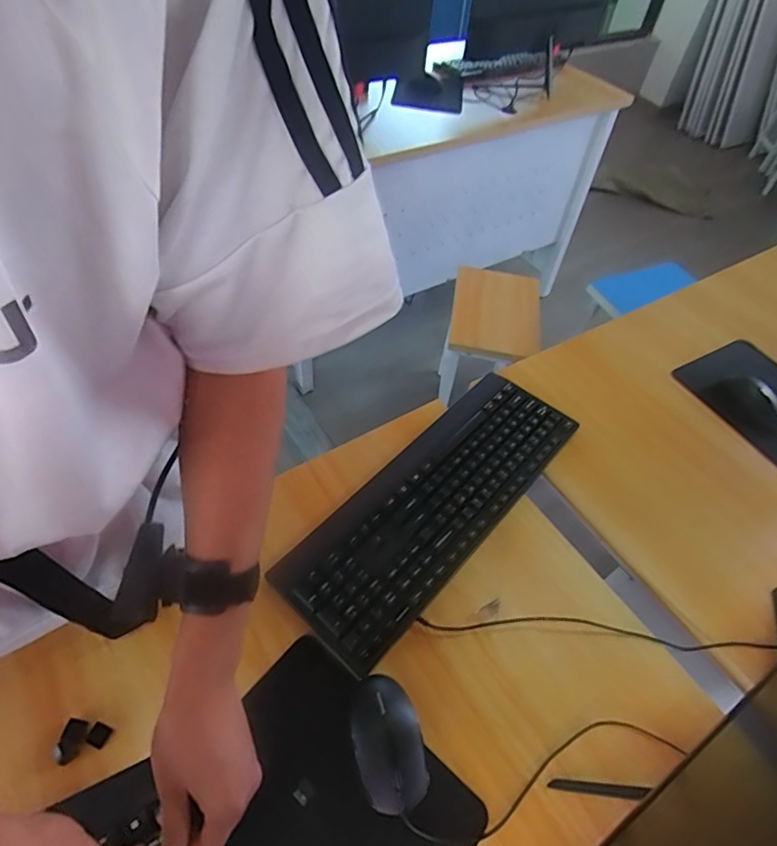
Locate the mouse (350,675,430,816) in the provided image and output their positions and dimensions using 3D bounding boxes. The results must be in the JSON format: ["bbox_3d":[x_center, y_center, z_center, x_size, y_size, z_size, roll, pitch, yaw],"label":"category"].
[{"bbox_3d":[-0.001,0.294,0.482,0.061,0.030,0.106,-11,53,-14],"label":"mouse"}]

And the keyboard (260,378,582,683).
[{"bbox_3d":[0.063,0.089,0.653,0.156,0.031,0.433,35,57,21],"label":"keyboard"}]

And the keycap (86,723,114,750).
[{"bbox_3d":[-0.267,0.288,0.478,0.019,0.004,0.018,18,52,10],"label":"keycap"}]

